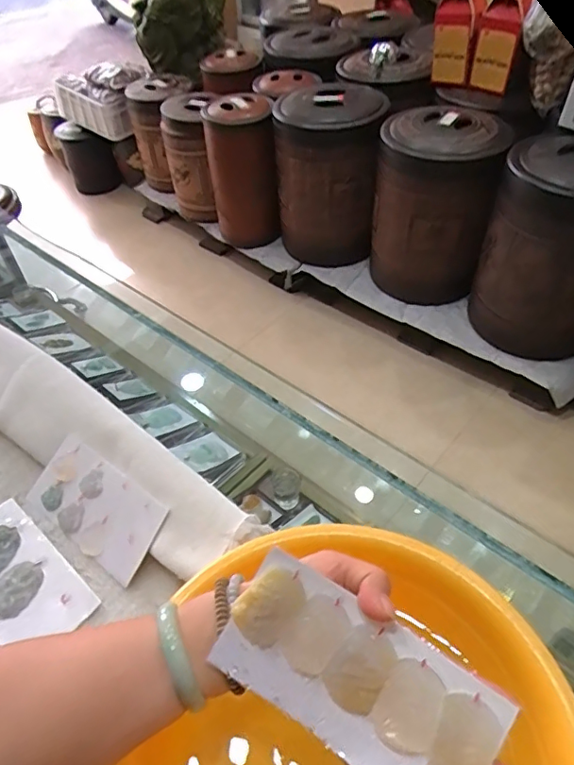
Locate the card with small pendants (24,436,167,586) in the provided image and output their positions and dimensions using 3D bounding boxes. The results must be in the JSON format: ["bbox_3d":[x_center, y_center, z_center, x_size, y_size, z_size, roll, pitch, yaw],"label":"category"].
[{"bbox_3d":[-0.179,0.116,0.501,0.143,0.009,0.074,28,85,25],"label":"card with small pendants"}]

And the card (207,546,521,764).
[{"bbox_3d":[0.038,0.168,0.299,0.146,0.015,0.075,29,85,17],"label":"card"}]

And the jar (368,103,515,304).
[{"bbox_3d":[0.466,-0.557,1.733,0.343,0.511,0.319,11,50,13],"label":"jar"}]

